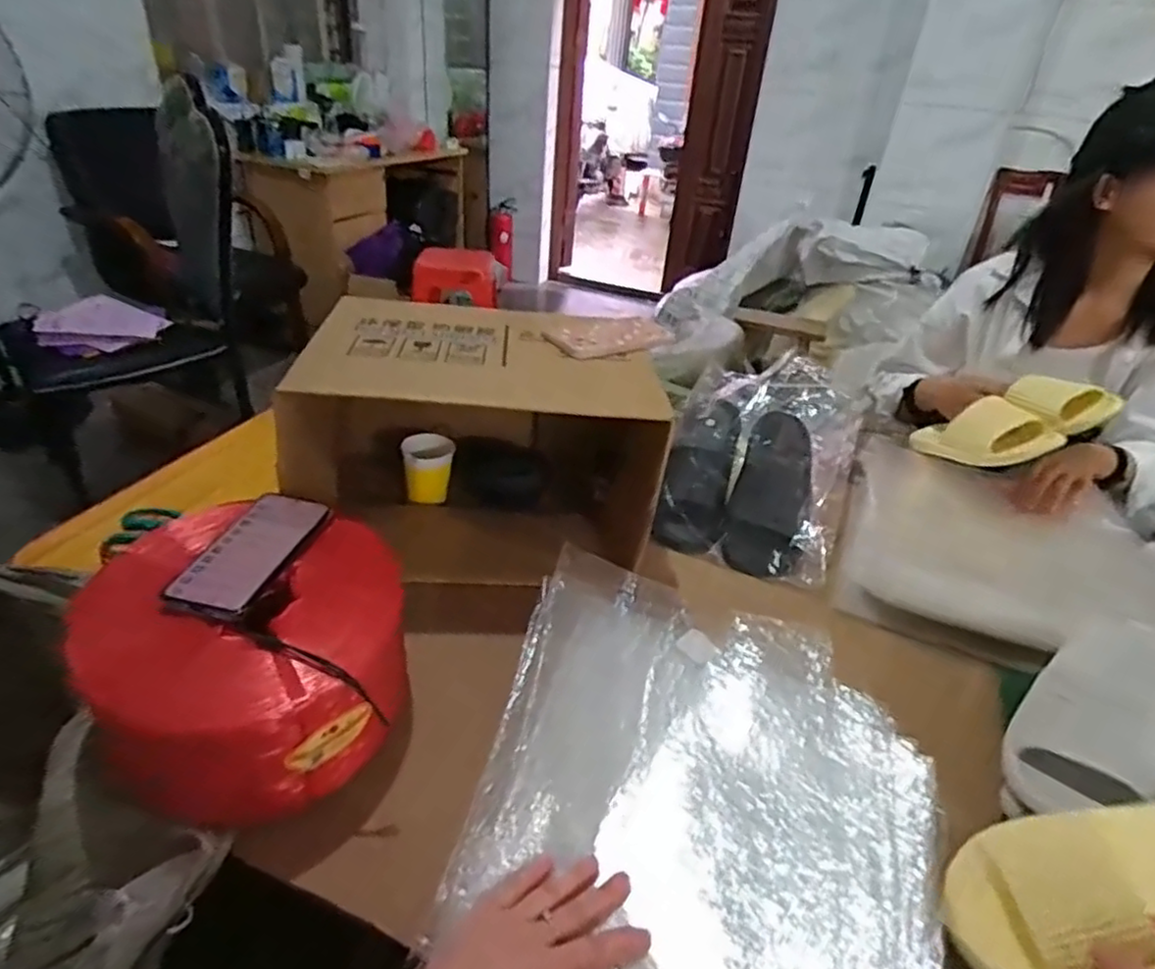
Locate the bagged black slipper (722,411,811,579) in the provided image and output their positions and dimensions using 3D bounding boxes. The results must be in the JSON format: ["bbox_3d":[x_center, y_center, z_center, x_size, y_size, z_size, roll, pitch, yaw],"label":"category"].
[{"bbox_3d":[0.272,0.001,0.928,0.101,0.062,0.265,14,56,13],"label":"bagged black slipper"}]

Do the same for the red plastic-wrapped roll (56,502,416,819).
[{"bbox_3d":[-0.294,0.157,0.615,0.257,0.151,0.276,-24,43,-37],"label":"red plastic-wrapped roll"}]

